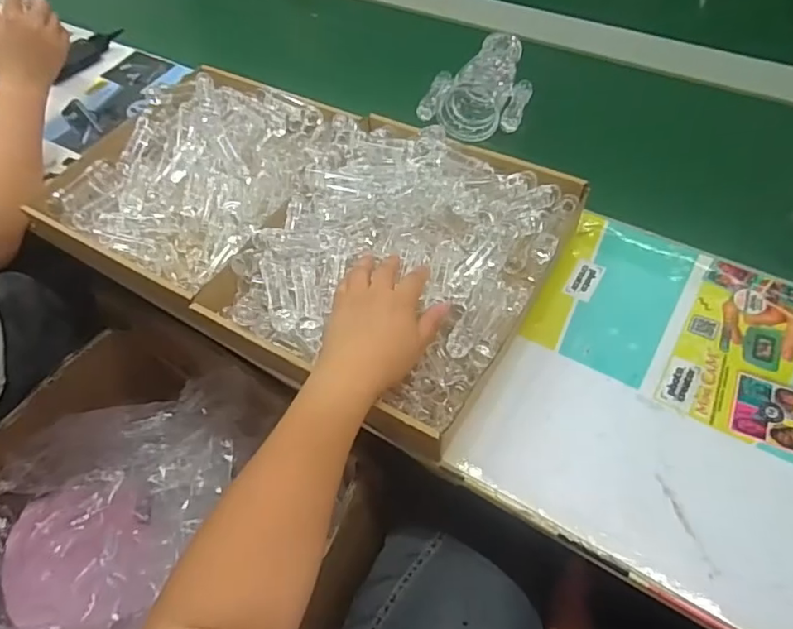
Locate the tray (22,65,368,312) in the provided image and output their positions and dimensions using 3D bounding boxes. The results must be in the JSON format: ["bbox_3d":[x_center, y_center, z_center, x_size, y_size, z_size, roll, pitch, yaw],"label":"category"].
[{"bbox_3d":[-0.225,-0.161,0.645,0.299,0.054,0.297,23,61,19],"label":"tray"}]

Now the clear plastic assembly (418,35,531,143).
[{"bbox_3d":[0.117,-0.310,0.732,0.129,0.055,0.195,15,58,14],"label":"clear plastic assembly"}]

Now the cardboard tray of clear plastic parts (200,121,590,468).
[{"bbox_3d":[0.001,-0.056,0.553,0.270,0.079,0.315,24,61,19],"label":"cardboard tray of clear plastic parts"}]

